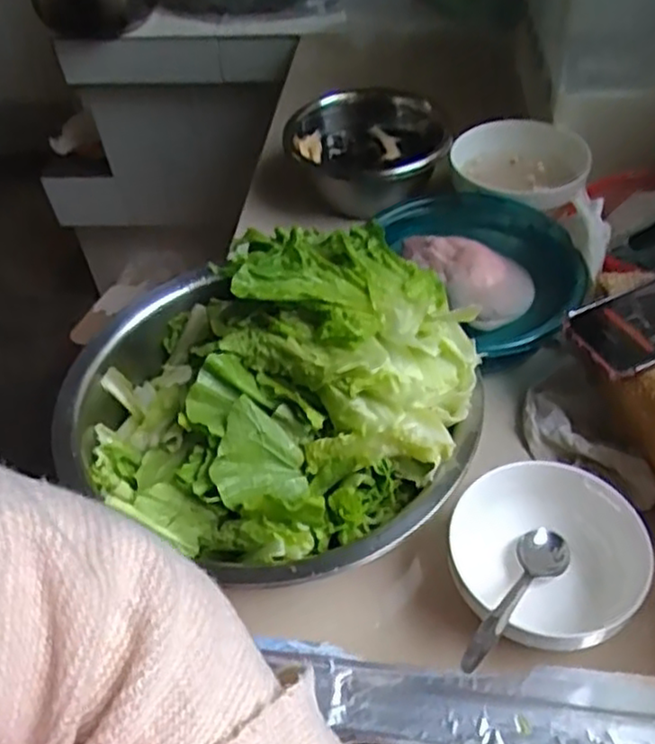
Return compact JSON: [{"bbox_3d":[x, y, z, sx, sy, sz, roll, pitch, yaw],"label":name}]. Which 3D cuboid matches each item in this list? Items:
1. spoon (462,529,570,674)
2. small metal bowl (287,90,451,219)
[{"bbox_3d":[0.123,0.143,0.470,0.034,0.019,0.162,28,25,26],"label":"spoon"},{"bbox_3d":[0.047,-0.266,0.858,0.184,0.065,0.189,-2,47,3],"label":"small metal bowl"}]

